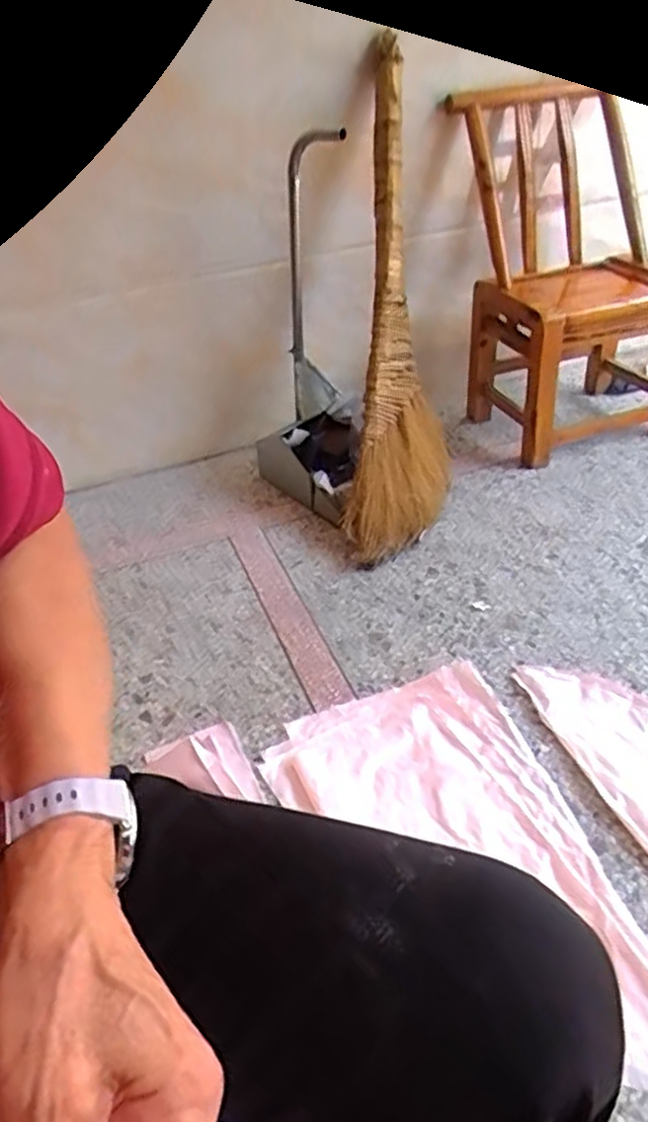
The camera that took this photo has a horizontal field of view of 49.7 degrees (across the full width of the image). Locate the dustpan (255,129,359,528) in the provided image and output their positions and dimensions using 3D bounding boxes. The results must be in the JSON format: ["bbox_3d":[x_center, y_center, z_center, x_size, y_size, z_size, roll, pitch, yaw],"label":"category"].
[{"bbox_3d":[-0.032,-0.409,1.321,0.171,0.646,0.286,-28,41,-25],"label":"dustpan"}]

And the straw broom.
[{"bbox_3d":[0.133,-0.475,1.341,0.195,0.954,0.203,-1,2,8],"label":"straw broom"}]

